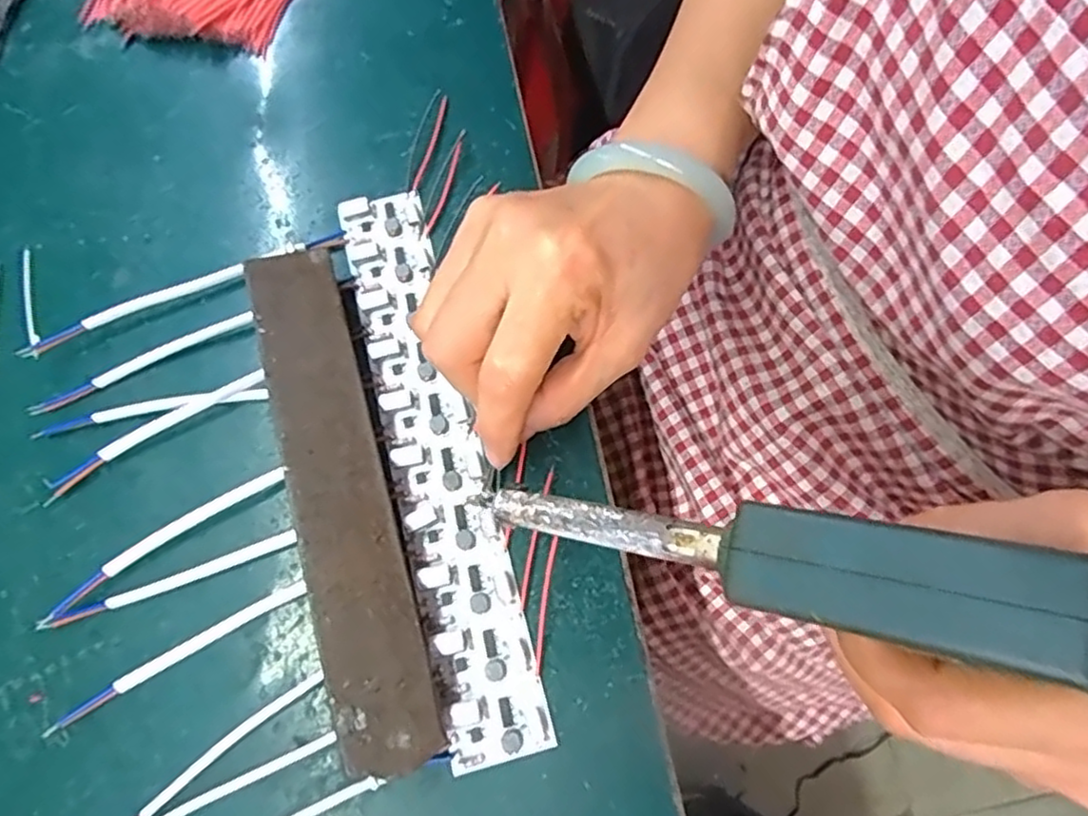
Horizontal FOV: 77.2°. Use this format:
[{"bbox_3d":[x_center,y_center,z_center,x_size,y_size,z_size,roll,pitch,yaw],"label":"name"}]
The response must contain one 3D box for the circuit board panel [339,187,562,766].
[{"bbox_3d":[-0.045,0.015,0.276,0.037,0.008,0.237,-16,73,-4],"label":"circuit board panel"}]

